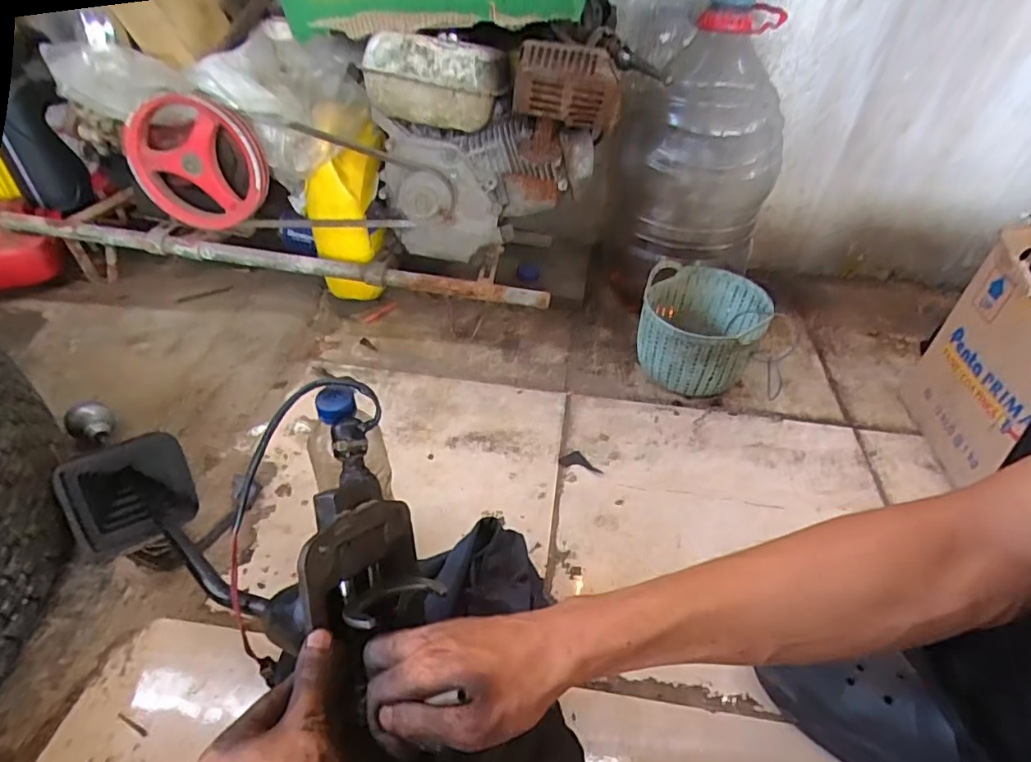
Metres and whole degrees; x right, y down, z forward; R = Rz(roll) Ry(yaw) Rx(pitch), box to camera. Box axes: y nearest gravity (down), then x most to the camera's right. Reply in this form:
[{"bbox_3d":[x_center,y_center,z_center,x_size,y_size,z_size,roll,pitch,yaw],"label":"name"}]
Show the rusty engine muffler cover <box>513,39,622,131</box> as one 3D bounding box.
[{"bbox_3d":[0.069,-0.385,0.739,0.140,0.091,0.101,5,41,1],"label":"rusty engine muffler cover"}]

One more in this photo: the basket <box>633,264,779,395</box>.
[{"bbox_3d":[0.265,-0.064,0.834,0.170,0.131,0.179,26,45,23],"label":"basket"}]

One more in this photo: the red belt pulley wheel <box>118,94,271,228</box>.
[{"bbox_3d":[-0.454,-0.300,0.800,0.193,0.201,0.029,7,41,2],"label":"red belt pulley wheel"}]

